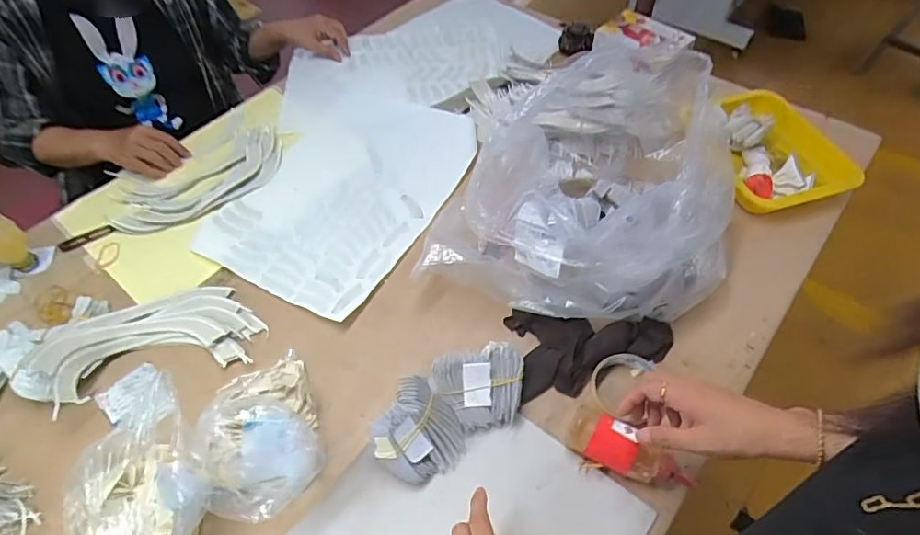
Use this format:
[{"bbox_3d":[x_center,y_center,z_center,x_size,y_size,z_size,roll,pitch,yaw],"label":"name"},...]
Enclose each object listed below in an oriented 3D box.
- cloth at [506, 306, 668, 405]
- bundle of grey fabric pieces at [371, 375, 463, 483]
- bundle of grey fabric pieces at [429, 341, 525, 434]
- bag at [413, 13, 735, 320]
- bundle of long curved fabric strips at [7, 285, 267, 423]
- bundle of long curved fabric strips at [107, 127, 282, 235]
[{"bbox_3d":[0.172,0.097,0.666,0.201,0.033,0.111,-7,55,-4],"label":"cloth"},{"bbox_3d":[-0.043,0.188,0.588,0.089,0.065,0.097,0,54,0],"label":"bundle of grey fabric pieces"},{"bbox_3d":[0.023,0.144,0.619,0.113,0.065,0.089,-8,55,-5],"label":"bundle of grey fabric pieces"},{"bbox_3d":[0.189,-0.137,0.738,0.366,0.199,0.431,13,56,10],"label":"bag"},{"bbox_3d":[-0.413,0.084,0.666,0.279,0.070,0.146,-19,56,-12],"label":"bundle of long curved fabric strips"},{"bbox_3d":[-0.441,-0.158,0.877,0.279,0.017,0.168,-25,58,-16],"label":"bundle of long curved fabric strips"}]

